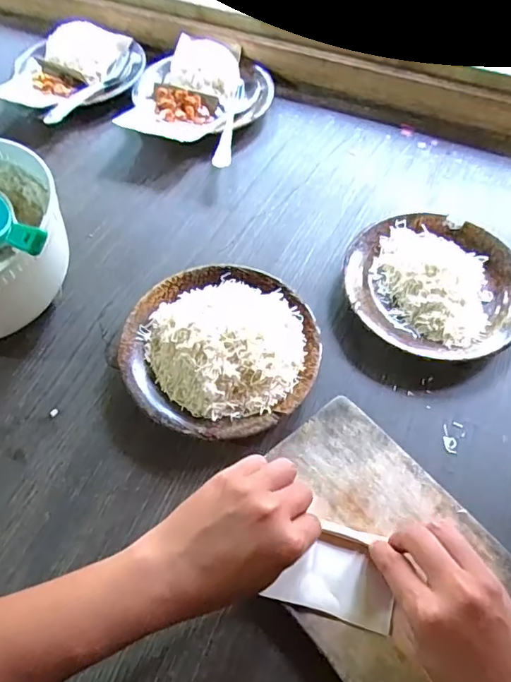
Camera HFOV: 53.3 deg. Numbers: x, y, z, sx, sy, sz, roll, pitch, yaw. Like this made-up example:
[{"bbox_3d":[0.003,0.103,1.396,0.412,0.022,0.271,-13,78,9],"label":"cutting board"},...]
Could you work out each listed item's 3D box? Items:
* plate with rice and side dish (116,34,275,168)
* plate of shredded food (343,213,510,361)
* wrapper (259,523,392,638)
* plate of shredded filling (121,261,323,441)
[{"bbox_3d":[-0.079,-0.329,0.690,0.178,0.044,0.219,18,61,12],"label":"plate with rice and side dish"},{"bbox_3d":[0.187,-0.061,0.530,0.181,0.037,0.174,0,59,1],"label":"plate of shredded food"},{"bbox_3d":[0.063,0.175,0.388,0.087,0.009,0.063,13,60,9],"label":"wrapper"},{"bbox_3d":[-0.032,0.001,0.484,0.177,0.052,0.183,0,59,1],"label":"plate of shredded filling"}]

